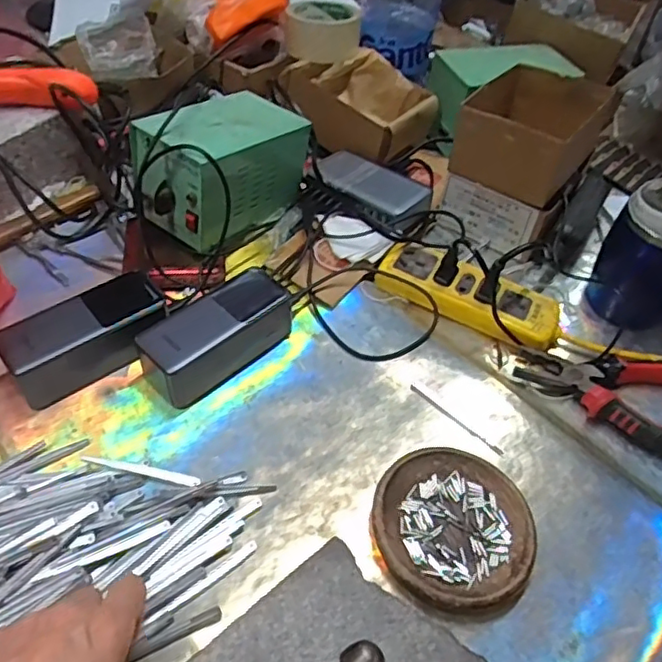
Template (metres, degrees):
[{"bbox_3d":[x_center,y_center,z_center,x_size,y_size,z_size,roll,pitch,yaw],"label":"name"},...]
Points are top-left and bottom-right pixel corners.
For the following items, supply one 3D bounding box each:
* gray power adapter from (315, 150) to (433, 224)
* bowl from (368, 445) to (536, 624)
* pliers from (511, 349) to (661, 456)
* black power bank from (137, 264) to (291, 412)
[{"bbox_3d":[0.045,-0.162,0.679,0.125,0.022,0.075,29,53,19],"label":"gray power adapter"},{"bbox_3d":[0.088,0.139,0.444,0.112,0.019,0.116,2,49,-3],"label":"bowl"},{"bbox_3d":[0.268,0.058,0.548,0.198,0.030,0.107,17,50,9],"label":"pliers"},{"bbox_3d":[-0.096,0.000,0.525,0.133,0.052,0.058,-35,60,-29],"label":"black power bank"}]

